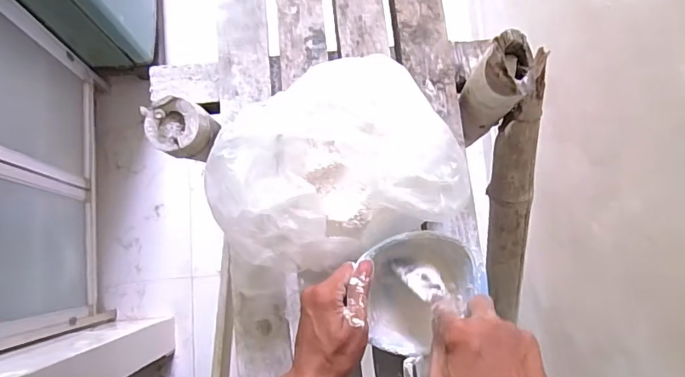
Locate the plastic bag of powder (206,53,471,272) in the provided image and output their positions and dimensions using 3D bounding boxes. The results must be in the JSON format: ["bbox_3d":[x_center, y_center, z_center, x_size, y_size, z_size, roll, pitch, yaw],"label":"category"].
[{"bbox_3d":[-0.007,-0.034,0.507,0.245,0.112,0.208,-22,83,-7],"label":"plastic bag of powder"}]

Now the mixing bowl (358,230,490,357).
[{"bbox_3d":[0.091,0.109,0.519,0.128,0.072,0.121,1,81,-3],"label":"mixing bowl"}]

